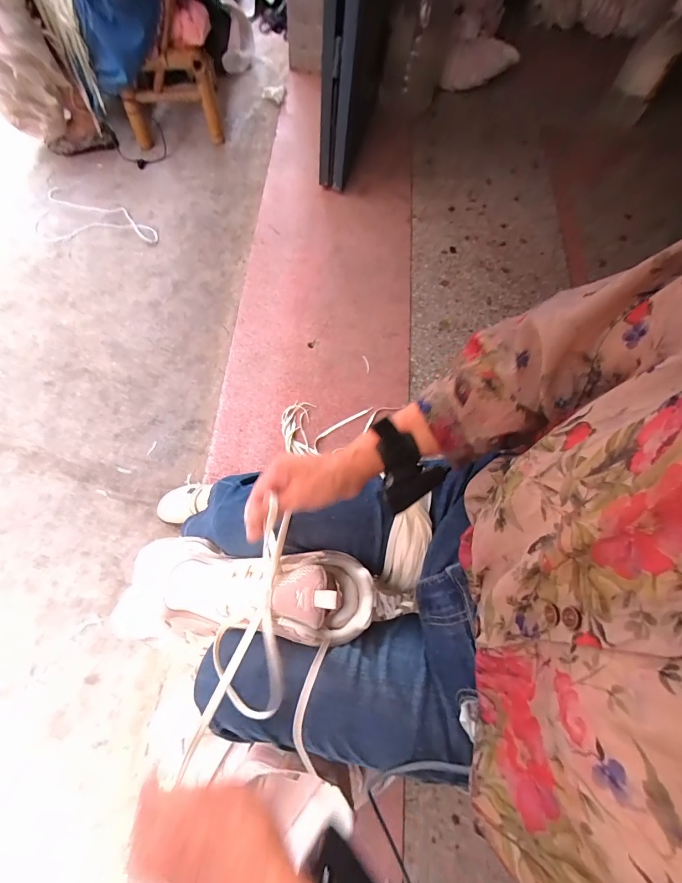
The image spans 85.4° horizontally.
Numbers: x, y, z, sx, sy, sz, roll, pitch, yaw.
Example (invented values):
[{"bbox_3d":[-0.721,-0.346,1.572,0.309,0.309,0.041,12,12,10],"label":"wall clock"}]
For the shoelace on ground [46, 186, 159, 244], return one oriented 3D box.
[{"bbox_3d":[-0.788,-0.690,1.186,0.388,0.023,0.176,19,77,3],"label":"shoelace on ground"}]

